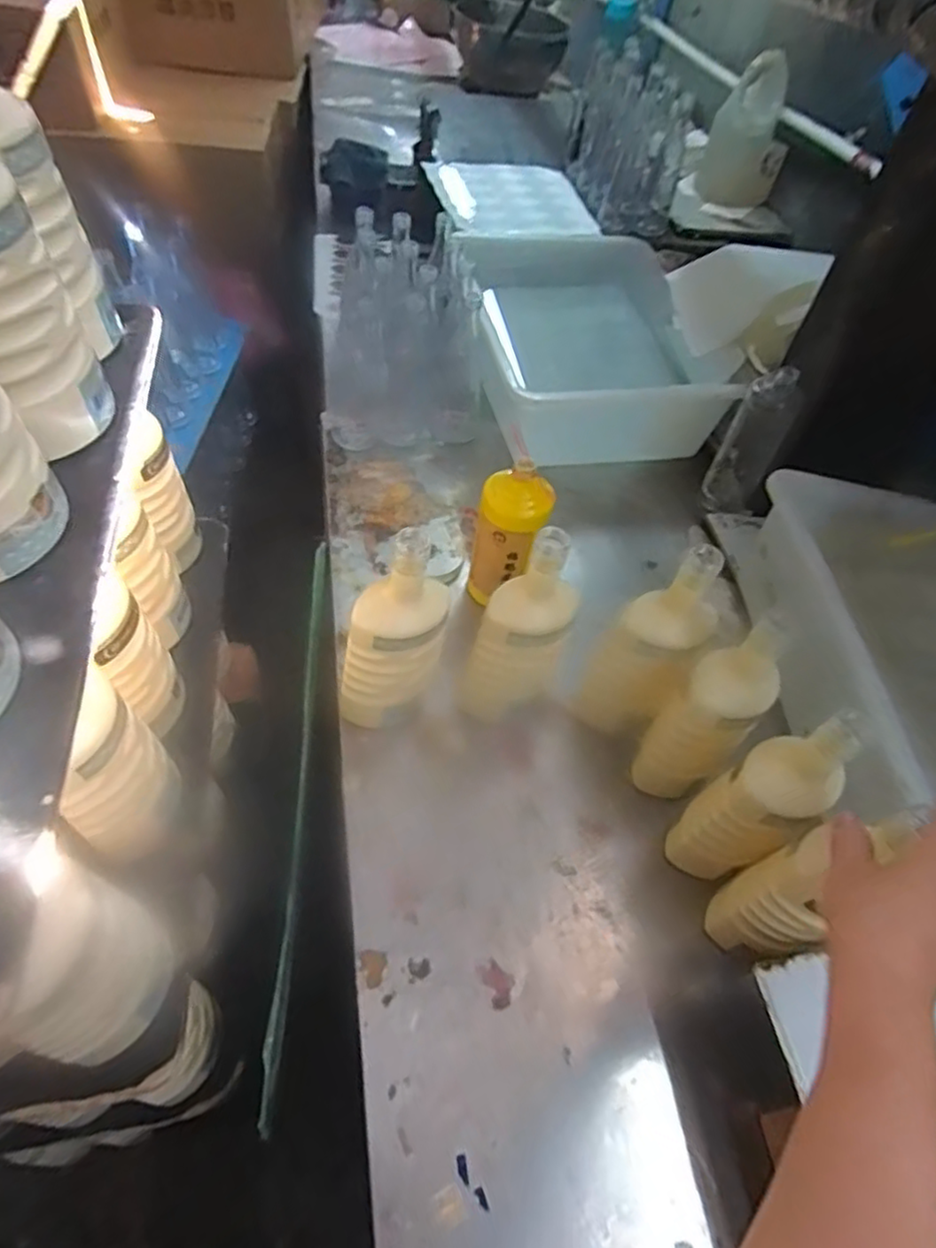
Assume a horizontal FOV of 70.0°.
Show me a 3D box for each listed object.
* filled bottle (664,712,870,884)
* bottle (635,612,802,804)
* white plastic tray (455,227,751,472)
[{"bbox_3d":[0.252,0.156,0.583,0.073,0.254,0.061,33,58,18],"label":"filled bottle"},{"bbox_3d":[0.225,0.088,0.627,0.070,0.229,0.081,40,60,22],"label":"bottle"},{"bbox_3d":[0.174,-0.489,1.139,0.379,0.177,0.495,-6,55,-10],"label":"white plastic tray"}]

